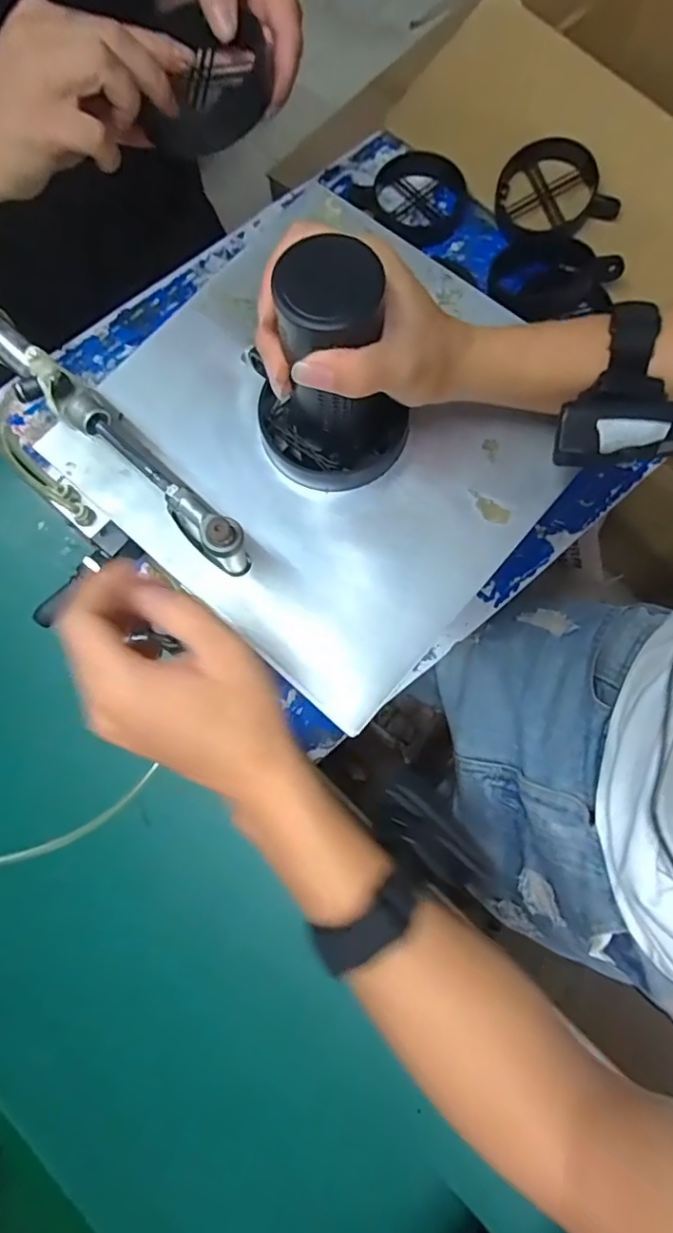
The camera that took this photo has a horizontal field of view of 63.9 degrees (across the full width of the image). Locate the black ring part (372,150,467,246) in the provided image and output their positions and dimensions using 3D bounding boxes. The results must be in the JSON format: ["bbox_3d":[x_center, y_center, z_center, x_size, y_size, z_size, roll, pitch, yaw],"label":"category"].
[{"bbox_3d":[0.089,-0.457,0.593,0.098,0.023,0.104,0,77,1],"label":"black ring part"}]

